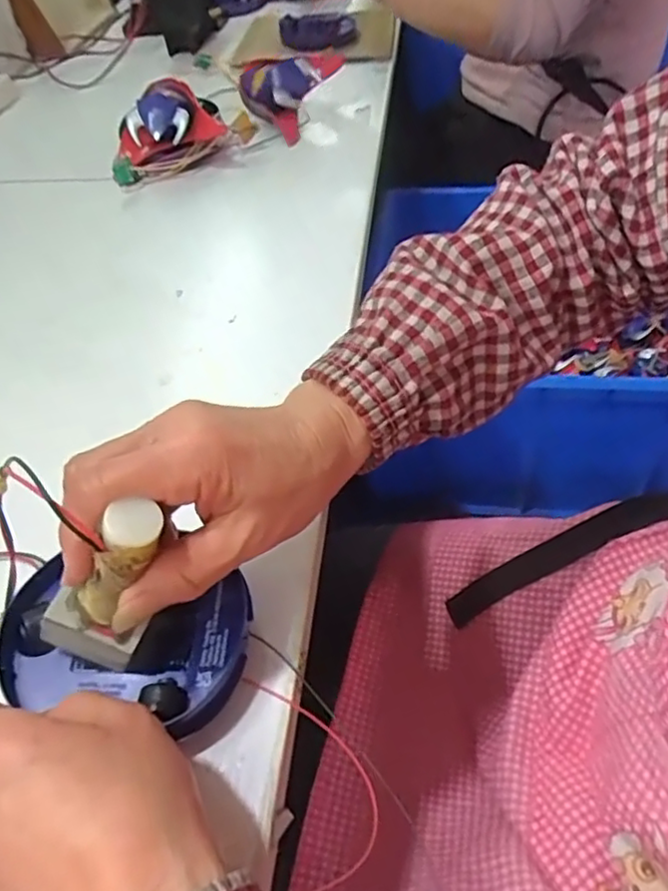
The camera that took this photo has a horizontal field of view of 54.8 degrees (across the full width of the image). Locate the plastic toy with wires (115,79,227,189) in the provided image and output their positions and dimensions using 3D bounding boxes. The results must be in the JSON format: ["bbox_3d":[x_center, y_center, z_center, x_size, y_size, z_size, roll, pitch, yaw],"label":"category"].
[{"bbox_3d":[-0.176,-0.328,0.675,0.128,0.074,0.088,-19,49,-14],"label":"plastic toy with wires"}]

